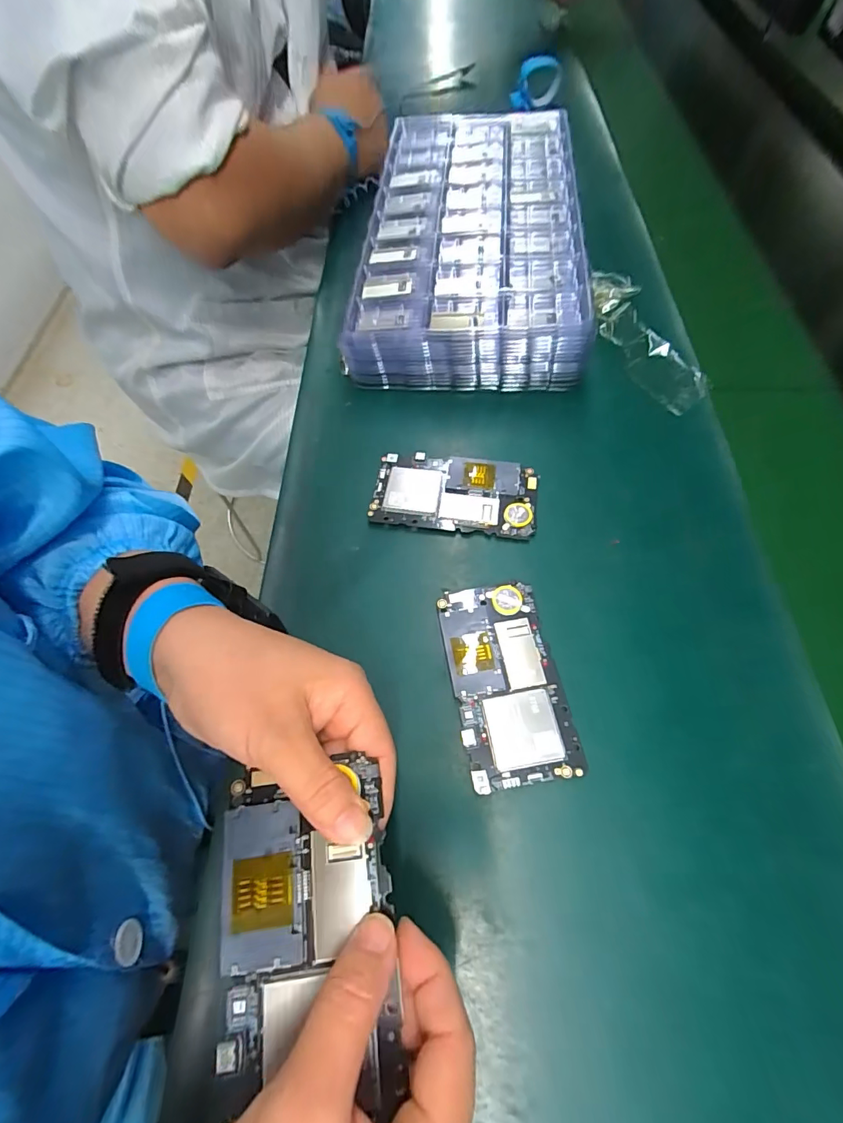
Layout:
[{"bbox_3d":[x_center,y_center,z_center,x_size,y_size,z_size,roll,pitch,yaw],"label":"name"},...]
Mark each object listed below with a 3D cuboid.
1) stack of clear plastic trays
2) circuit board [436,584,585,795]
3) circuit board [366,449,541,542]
[{"bbox_3d":[0.053,-0.325,0.474,0.205,0.074,0.390,4,63,5],"label":"stack of clear plastic trays"},{"bbox_3d":[0.052,0.073,0.293,0.066,0.008,0.124,-10,63,-3],"label":"circuit board"},{"bbox_3d":[0.027,-0.053,0.362,0.125,0.011,0.066,7,63,6],"label":"circuit board"}]

